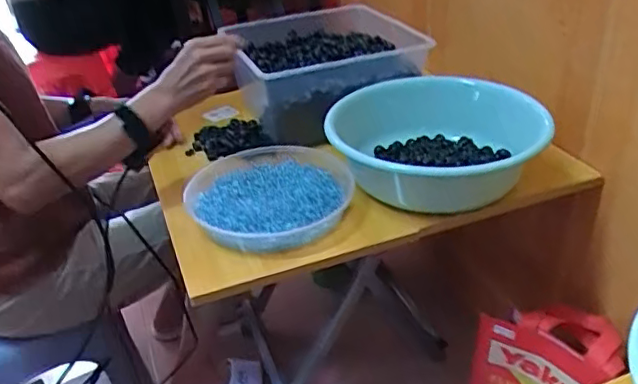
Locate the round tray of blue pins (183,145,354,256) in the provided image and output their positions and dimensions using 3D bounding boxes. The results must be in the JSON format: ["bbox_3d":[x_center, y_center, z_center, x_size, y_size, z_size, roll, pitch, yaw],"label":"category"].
[{"bbox_3d":[-0.079,0.007,0.844,0.240,0.052,0.222,-4,32,2],"label":"round tray of blue pins"}]

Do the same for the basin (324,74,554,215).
[{"bbox_3d":[0.159,-0.068,0.838,0.299,0.117,0.222,3,33,13],"label":"basin"}]

